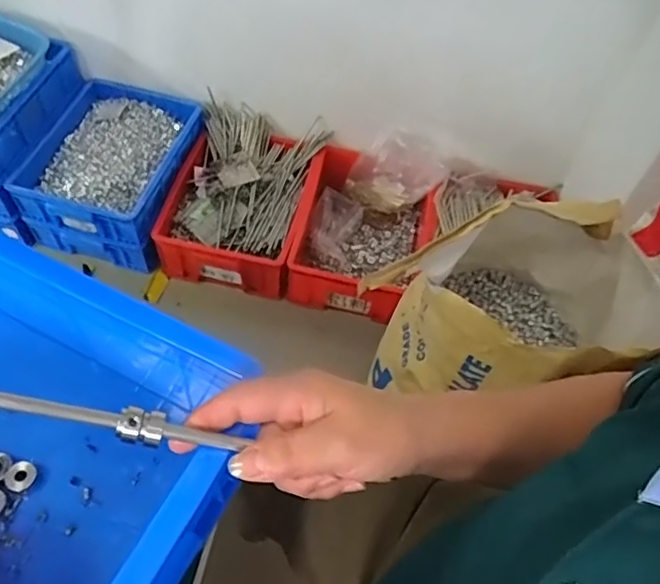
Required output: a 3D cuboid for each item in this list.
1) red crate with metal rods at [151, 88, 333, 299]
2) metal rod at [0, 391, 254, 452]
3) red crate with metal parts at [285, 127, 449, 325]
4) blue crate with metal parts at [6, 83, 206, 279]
[{"bbox_3d":[-0.211,-0.255,1.477,0.332,0.199,0.495,12,55,3],"label":"red crate with metal rods"},{"bbox_3d":[-0.145,0.059,0.300,0.207,0.010,0.015,15,53,-15],"label":"metal rod"},{"bbox_3d":[0.091,-0.173,1.439,0.320,0.218,0.449,15,55,5],"label":"red crate with metal parts"},{"bbox_3d":[-0.536,-0.313,1.486,0.349,0.163,0.460,11,55,2],"label":"blue crate with metal parts"}]

